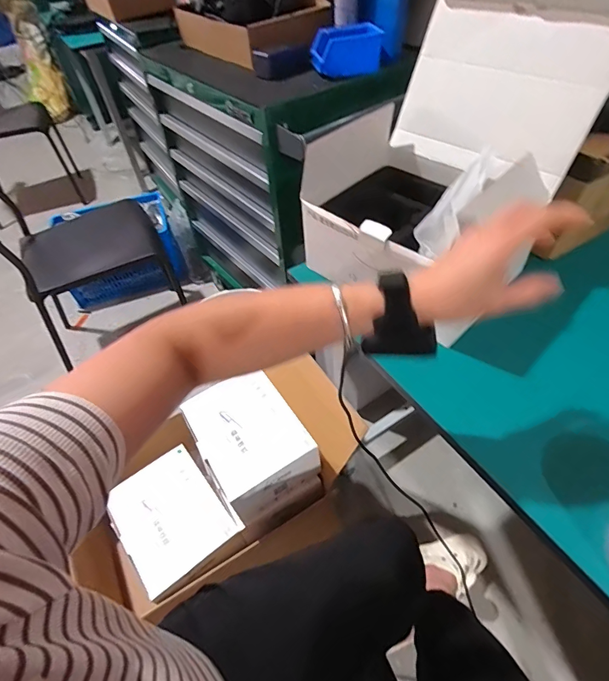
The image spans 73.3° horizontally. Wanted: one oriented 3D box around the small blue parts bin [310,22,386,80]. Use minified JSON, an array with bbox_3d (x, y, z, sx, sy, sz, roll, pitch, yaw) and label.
[{"bbox_3d":[0.091,-0.641,0.909,0.151,0.071,0.096,-4,48,2],"label":"small blue parts bin"}]

